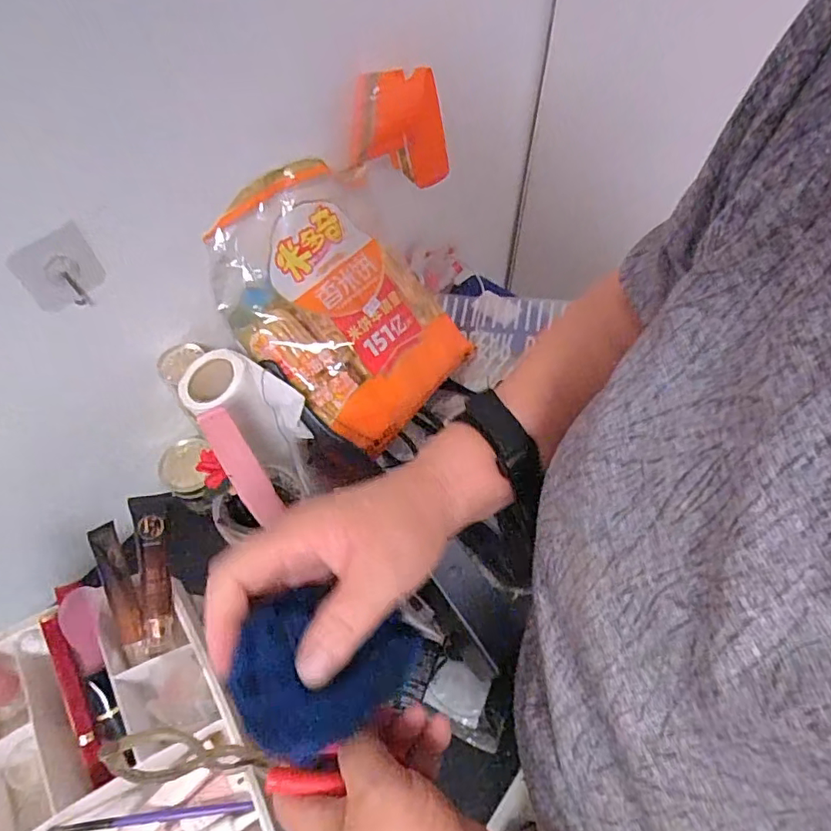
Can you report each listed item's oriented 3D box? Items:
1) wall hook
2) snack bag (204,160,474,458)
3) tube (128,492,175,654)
[{"bbox_3d":[-0.280,-0.111,0.437,0.058,0.059,0.030,-27,61,-14],"label":"wall hook"},{"bbox_3d":[-0.079,-0.121,0.609,0.216,0.080,0.280,-45,107,-22],"label":"snack bag"},{"bbox_3d":[-0.208,0.124,0.440,0.026,0.018,0.120,-9,79,-4],"label":"tube"}]

